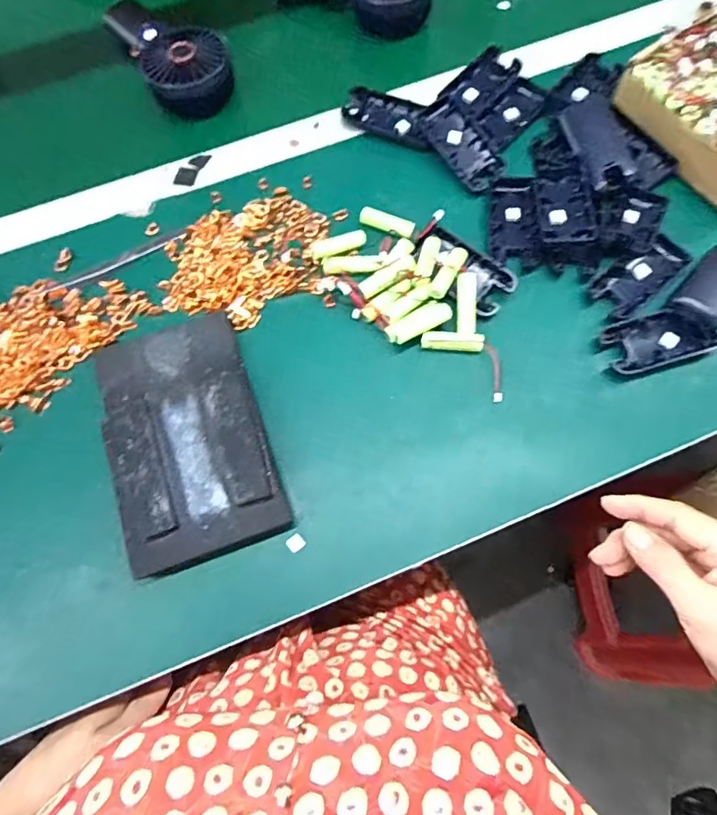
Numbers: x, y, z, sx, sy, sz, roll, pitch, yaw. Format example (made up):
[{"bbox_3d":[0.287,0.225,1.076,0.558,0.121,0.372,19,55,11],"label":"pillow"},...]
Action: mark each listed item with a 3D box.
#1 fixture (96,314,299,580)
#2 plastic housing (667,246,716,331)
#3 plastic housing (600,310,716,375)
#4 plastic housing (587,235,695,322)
[{"bbox_3d":[-0.132,0.017,0.378,0.114,0.026,0.189,-20,70,-5],"label":"fixture"},{"bbox_3d":[0.310,-0.108,0.431,0.042,0.012,0.091,40,76,16],"label":"plastic housing"},{"bbox_3d":[0.253,-0.056,0.420,0.089,0.010,0.047,-16,69,-3],"label":"plastic housing"},{"bbox_3d":[0.247,-0.115,0.438,0.090,0.012,0.041,-36,72,-10],"label":"plastic housing"}]

